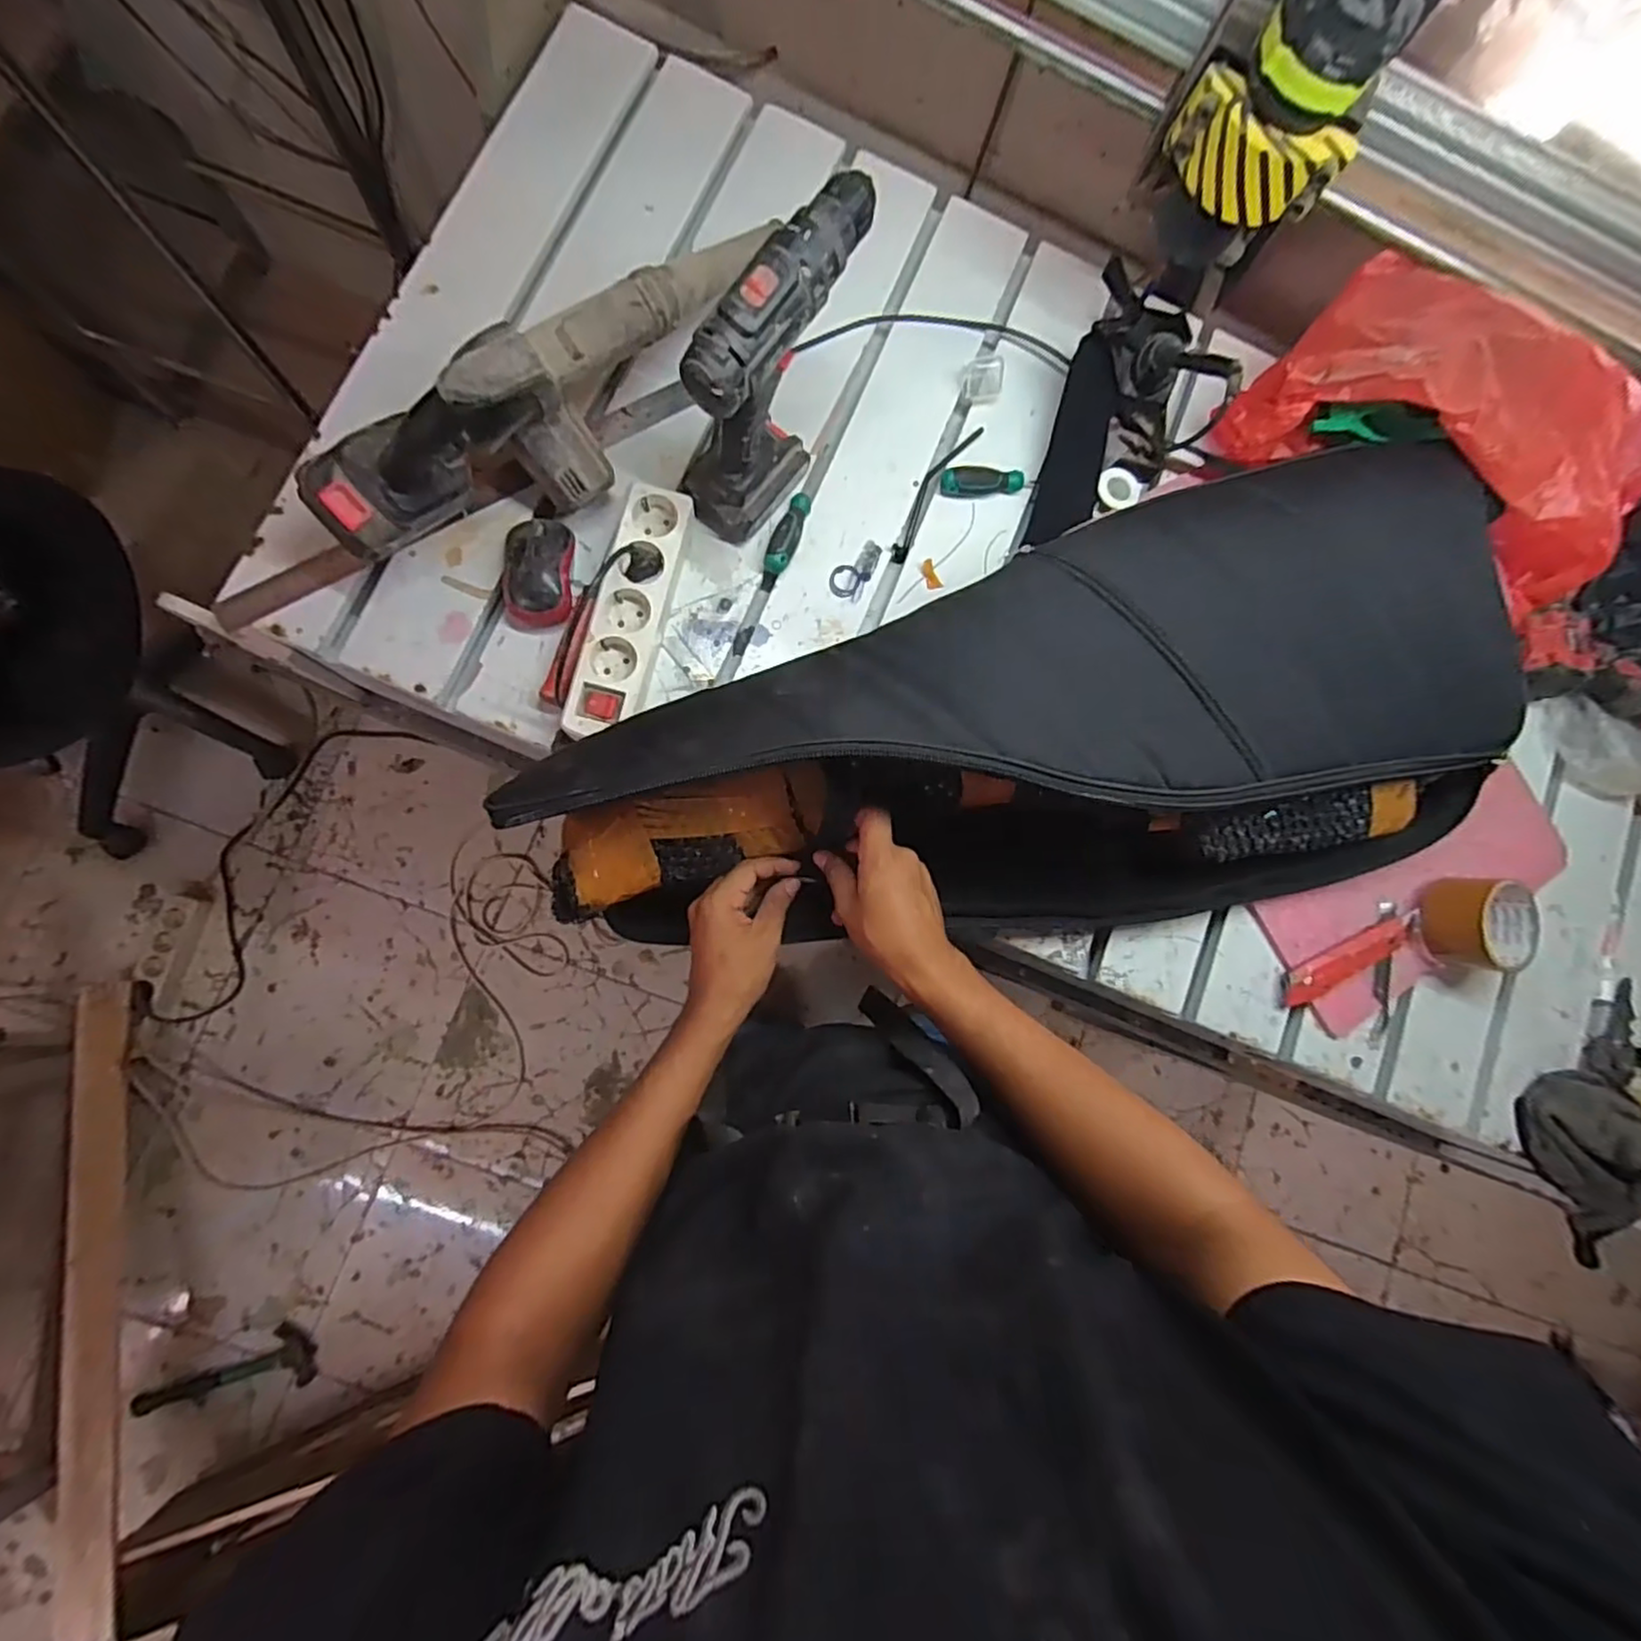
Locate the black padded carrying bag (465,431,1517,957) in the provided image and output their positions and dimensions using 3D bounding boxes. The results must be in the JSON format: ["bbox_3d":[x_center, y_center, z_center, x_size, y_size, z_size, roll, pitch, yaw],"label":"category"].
[{"bbox_3d":[0.176,-0.077,0.558,0.788,0.146,0.331,-8,85,-10],"label":"black padded carrying bag"}]

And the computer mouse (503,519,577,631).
[{"bbox_3d":[-0.244,-0.216,0.598,0.056,0.038,0.097,4,83,-7],"label":"computer mouse"}]

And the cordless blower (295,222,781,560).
[{"bbox_3d":[-0.230,-0.321,0.543,0.345,0.174,0.120,-42,90,-10],"label":"cordless blower"}]

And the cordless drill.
[{"bbox_3d":[-0.035,-0.348,0.551,0.067,0.215,0.177,38,81,-2],"label":"cordless drill"}]

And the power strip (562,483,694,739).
[{"bbox_3d":[-0.164,-0.177,0.603,0.059,0.043,0.230,13,82,-6],"label":"power strip"}]

